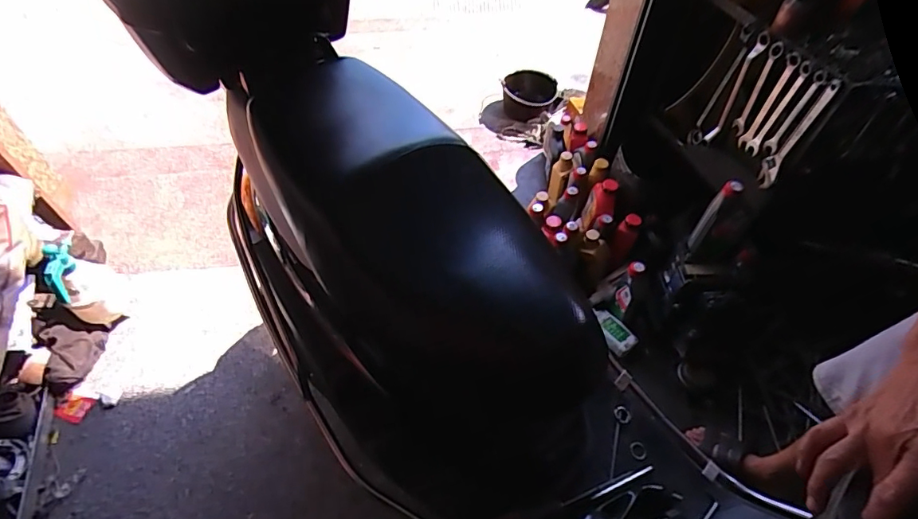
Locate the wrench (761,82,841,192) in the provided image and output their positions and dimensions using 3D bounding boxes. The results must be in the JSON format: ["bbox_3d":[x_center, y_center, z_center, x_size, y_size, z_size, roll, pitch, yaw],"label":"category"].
[{"bbox_3d":[0.806,-0.299,1.173,0.011,0.283,0.058,-9,47,-15],"label":"wrench"}]

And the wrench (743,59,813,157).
[{"bbox_3d":[0.790,-0.360,1.201,0.018,0.254,0.040,-13,57,-14],"label":"wrench"}]

